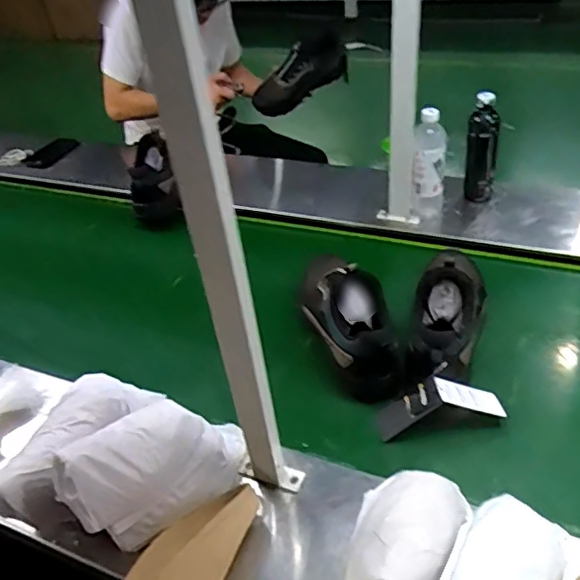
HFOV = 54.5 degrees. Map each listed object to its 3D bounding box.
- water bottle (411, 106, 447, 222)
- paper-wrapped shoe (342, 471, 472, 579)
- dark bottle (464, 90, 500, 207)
[{"bbox_3d":[0.283,-0.242,1.146,0.062,0.248,0.059,1,41,11],"label":"water bottle"},{"bbox_3d":[0.123,0.279,0.634,0.117,0.080,0.199,19,47,28],"label":"paper-wrapped shoe"},{"bbox_3d":[0.395,-0.292,1.153,0.057,0.225,0.059,10,44,20],"label":"dark bottle"}]

